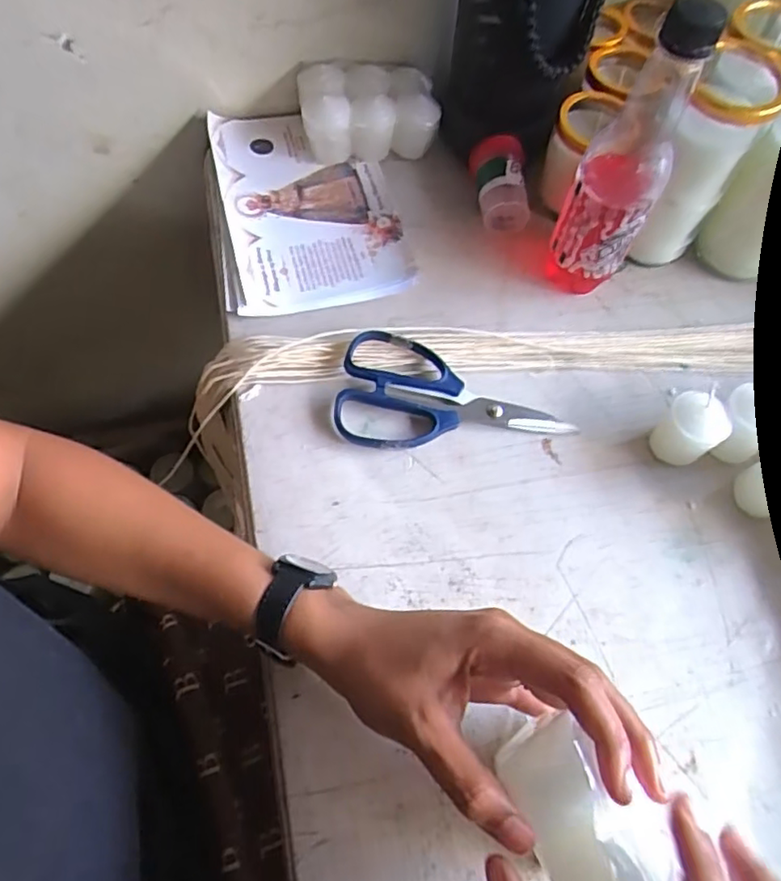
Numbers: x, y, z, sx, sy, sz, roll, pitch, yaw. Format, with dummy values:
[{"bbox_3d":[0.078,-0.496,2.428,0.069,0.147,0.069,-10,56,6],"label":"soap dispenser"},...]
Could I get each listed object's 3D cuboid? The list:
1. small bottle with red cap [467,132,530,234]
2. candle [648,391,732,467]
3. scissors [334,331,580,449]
[{"bbox_3d":[0.090,-0.210,0.503,0.044,0.040,0.068,0,63,-3],"label":"small bottle with red cap"},{"bbox_3d":[0.198,-0.005,0.412,0.030,0.048,0.036,-39,72,-20],"label":"candle"},{"bbox_3d":[0.045,-0.032,0.431,0.160,0.015,0.082,4,63,-1],"label":"scissors"}]

